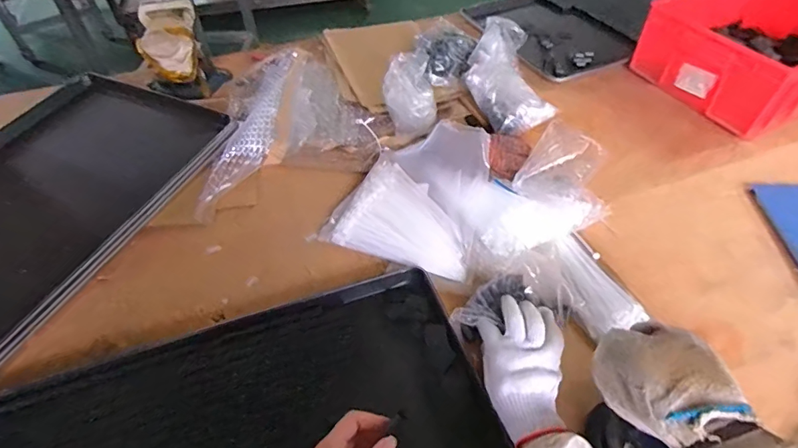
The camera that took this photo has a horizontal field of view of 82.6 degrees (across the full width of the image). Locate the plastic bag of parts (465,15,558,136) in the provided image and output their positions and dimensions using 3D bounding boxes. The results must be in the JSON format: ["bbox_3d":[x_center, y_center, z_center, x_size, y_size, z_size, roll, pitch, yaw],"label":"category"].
[{"bbox_3d":[0.209,-0.296,0.918,0.147,0.090,0.300,-1,50,0],"label":"plastic bag of parts"}]

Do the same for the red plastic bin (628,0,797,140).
[{"bbox_3d":[0.747,-0.364,0.928,0.402,0.142,0.281,-23,53,-17],"label":"red plastic bin"}]

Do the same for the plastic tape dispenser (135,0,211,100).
[{"bbox_3d":[-0.476,-0.357,0.967,0.135,0.144,0.178,-21,52,-16],"label":"plastic tape dispenser"}]

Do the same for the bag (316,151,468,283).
[{"bbox_3d":[0.018,-0.009,0.737,0.231,0.035,0.181,21,53,18],"label":"bag"}]

